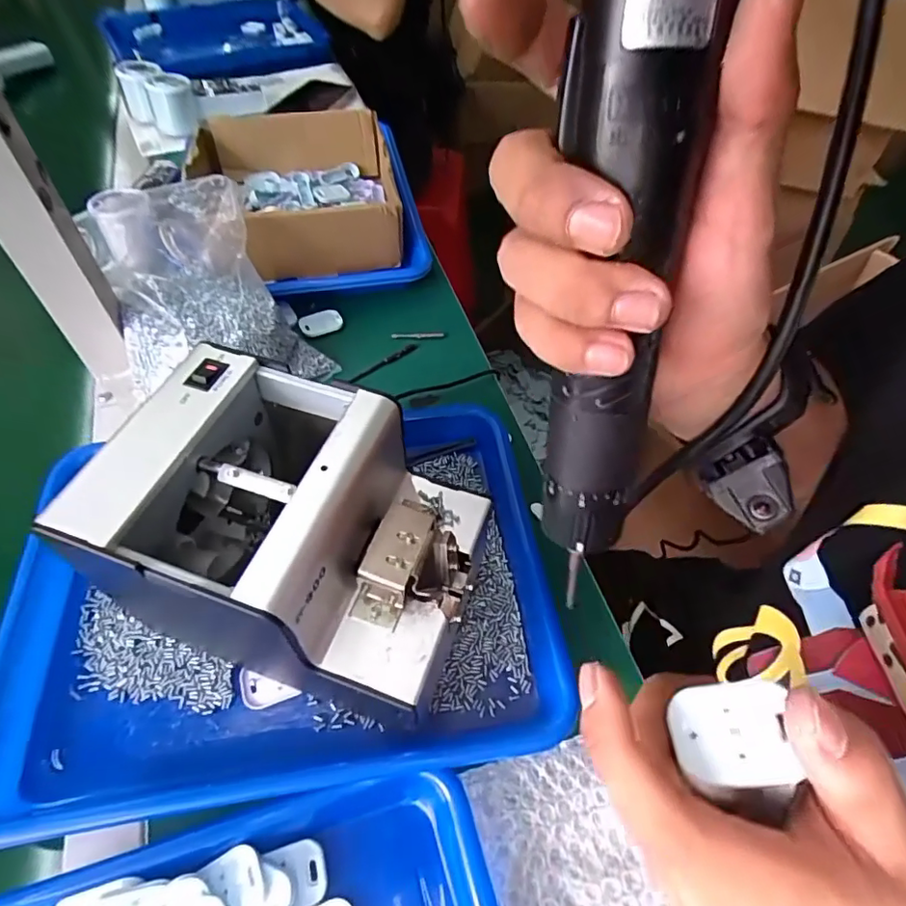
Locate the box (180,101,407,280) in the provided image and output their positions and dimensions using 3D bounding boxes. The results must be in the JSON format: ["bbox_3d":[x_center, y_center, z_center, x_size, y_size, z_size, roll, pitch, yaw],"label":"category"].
[{"bbox_3d":[-0.157,-0.268,0.584,0.180,0.104,0.214,-12,55,-11],"label":"box"}]

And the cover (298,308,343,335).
[{"bbox_3d":[-0.127,-0.126,0.534,0.040,0.008,0.028,-13,55,-12],"label":"cover"}]

